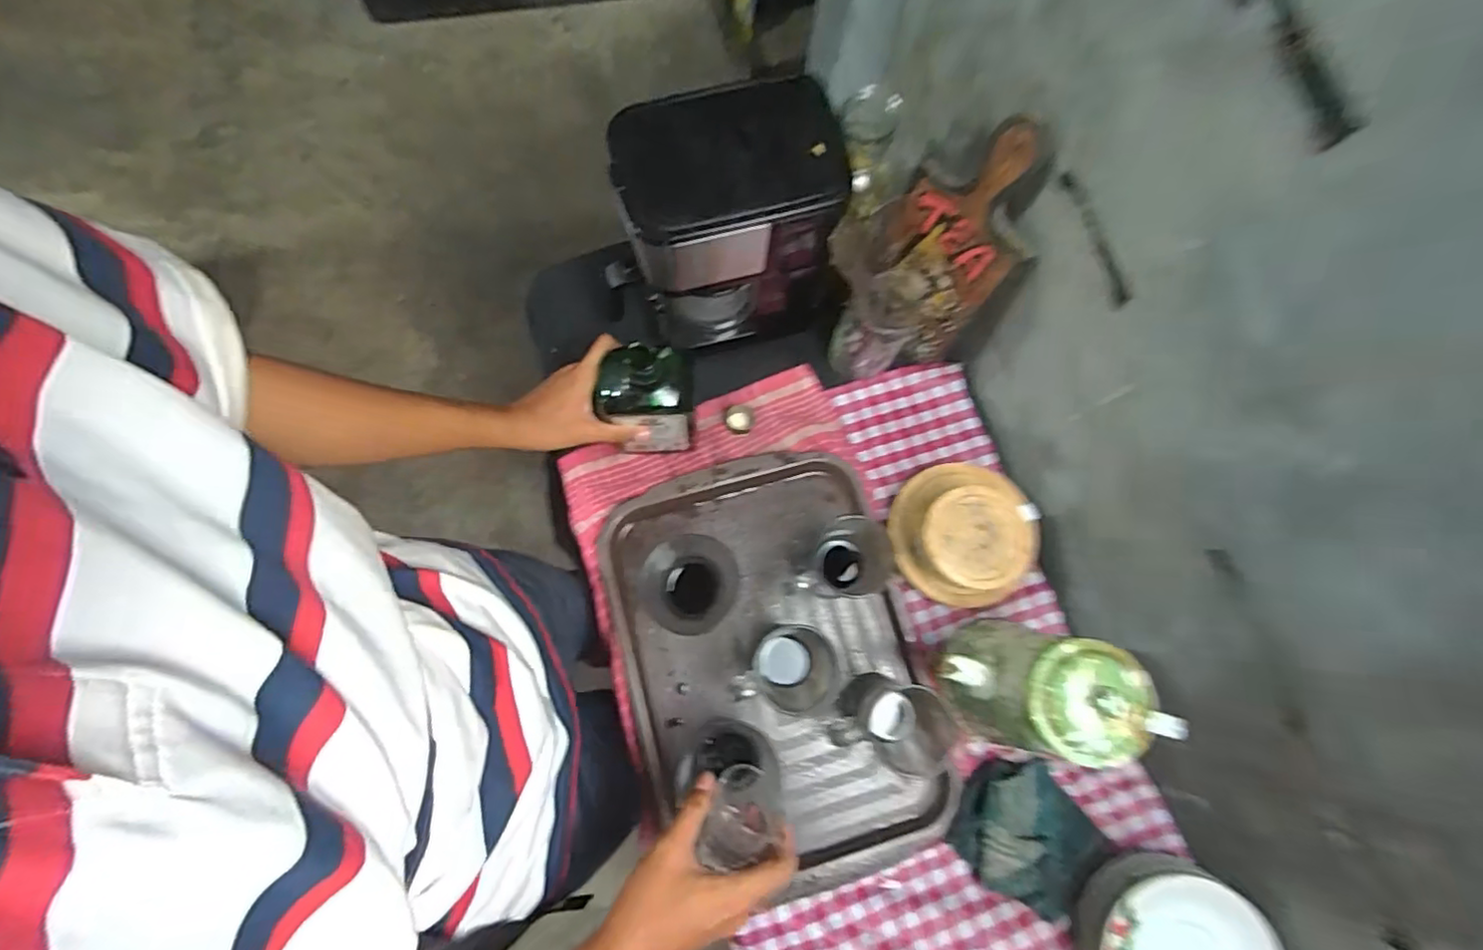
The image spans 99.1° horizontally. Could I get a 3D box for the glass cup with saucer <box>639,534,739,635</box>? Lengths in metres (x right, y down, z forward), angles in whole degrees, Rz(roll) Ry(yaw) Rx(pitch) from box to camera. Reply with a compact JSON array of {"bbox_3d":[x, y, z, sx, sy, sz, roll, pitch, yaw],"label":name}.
[{"bbox_3d":[-0.052,0.114,0.652,0.092,0.104,0.088,3,77,-1],"label":"glass cup with saucer"}]

